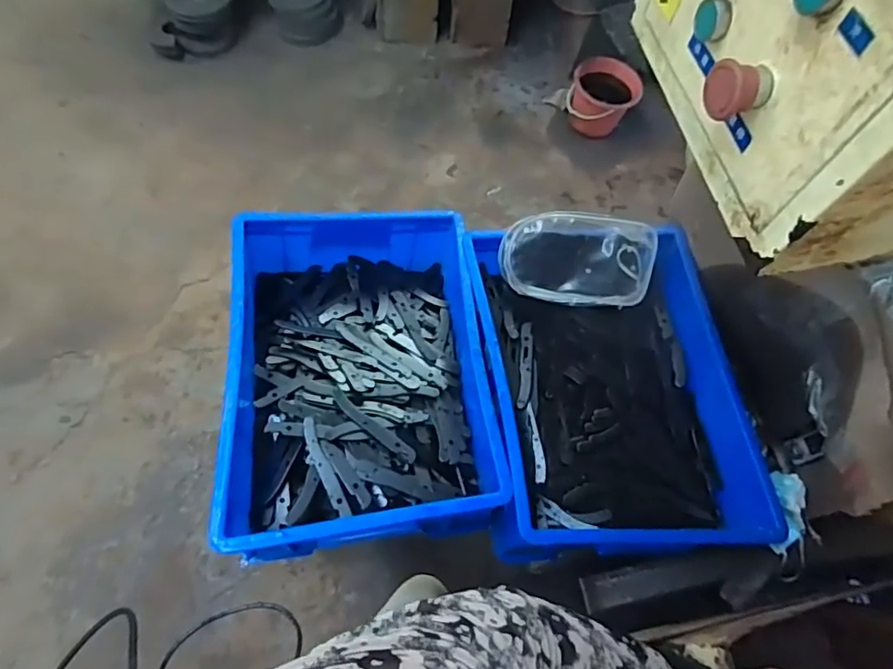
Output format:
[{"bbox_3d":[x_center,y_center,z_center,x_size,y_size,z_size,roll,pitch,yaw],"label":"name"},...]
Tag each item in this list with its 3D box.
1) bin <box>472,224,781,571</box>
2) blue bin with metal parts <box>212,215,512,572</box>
[{"bbox_3d":[0.201,0.058,0.712,0.312,0.120,0.412,-4,65,-9],"label":"bin"},{"bbox_3d":[-0.104,0.031,0.696,0.297,0.109,0.407,-2,65,-8],"label":"blue bin with metal parts"}]

